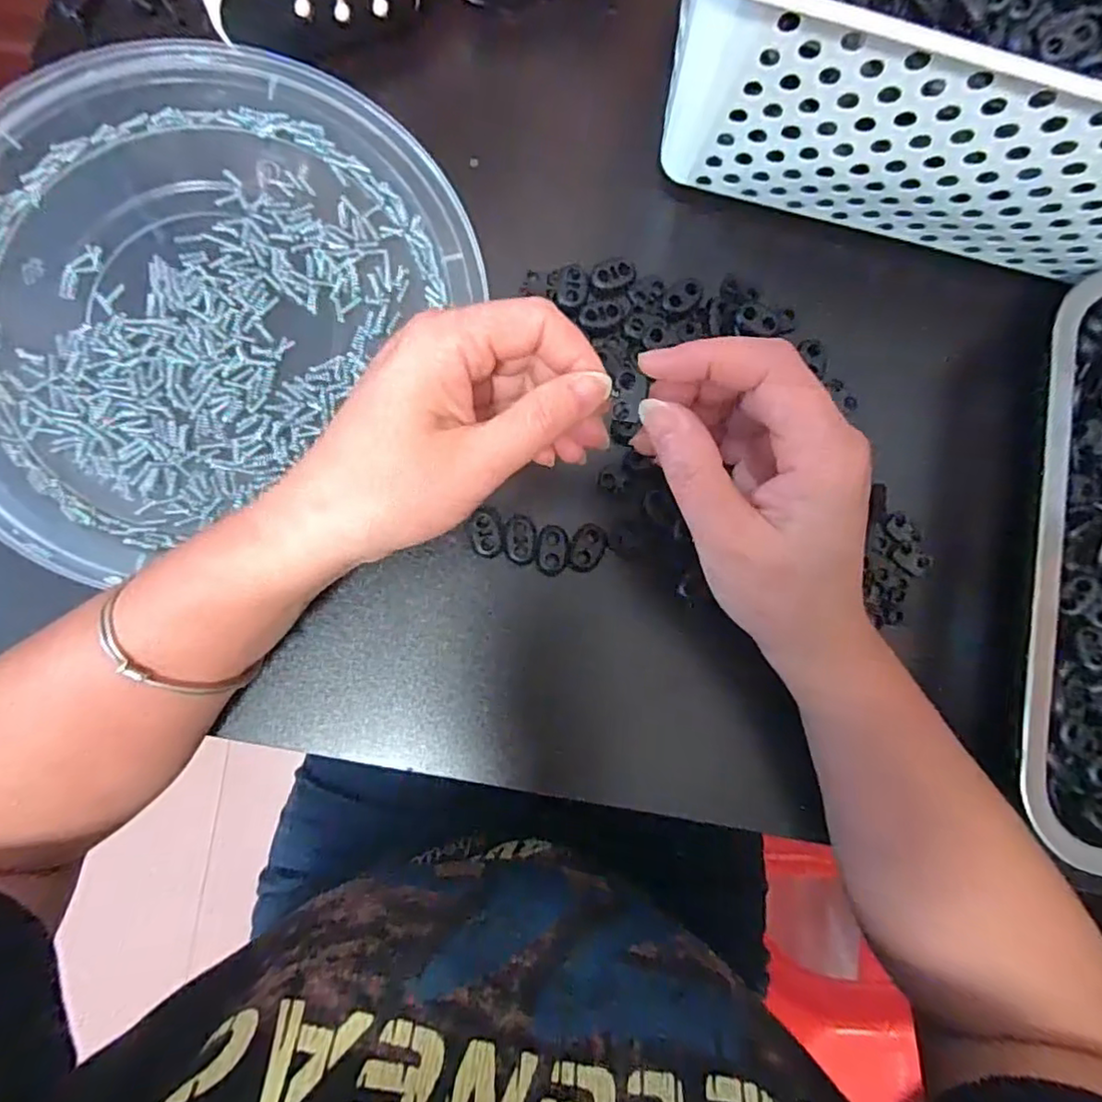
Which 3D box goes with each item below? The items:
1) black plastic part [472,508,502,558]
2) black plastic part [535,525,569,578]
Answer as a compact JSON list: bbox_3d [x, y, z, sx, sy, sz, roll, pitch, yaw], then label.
[{"bbox_3d":[-0.029,-0.008,0.284,0.013,0.007,0.021,-5,86,-5],"label":"black plastic part"},{"bbox_3d":[0.001,0.000,0.284,0.015,0.004,0.023,6,85,-4],"label":"black plastic part"}]

